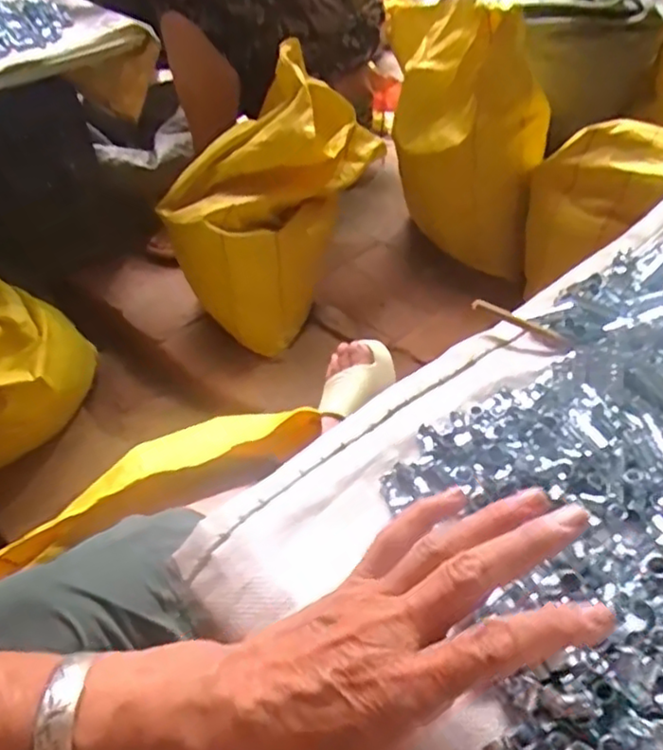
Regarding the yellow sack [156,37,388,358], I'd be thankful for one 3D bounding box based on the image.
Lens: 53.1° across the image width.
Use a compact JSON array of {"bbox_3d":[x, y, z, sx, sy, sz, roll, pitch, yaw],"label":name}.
[{"bbox_3d":[-0.105,-0.308,1.177,0.241,0.380,0.353,25,47,23],"label":"yellow sack"}]

